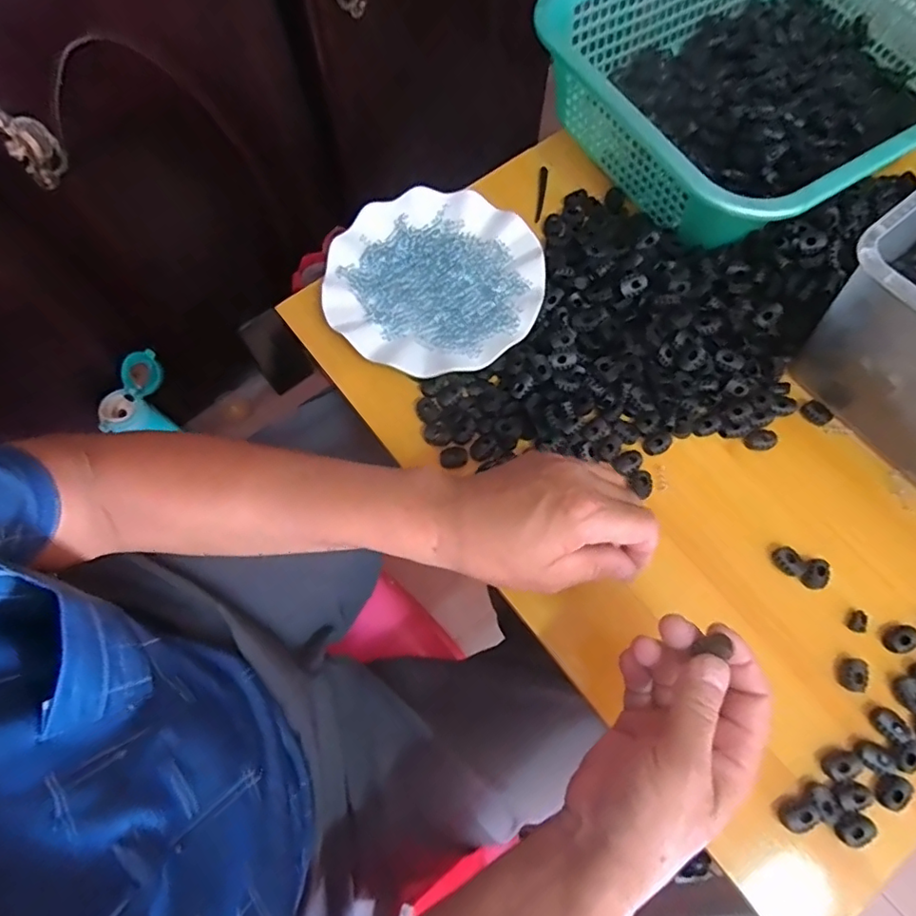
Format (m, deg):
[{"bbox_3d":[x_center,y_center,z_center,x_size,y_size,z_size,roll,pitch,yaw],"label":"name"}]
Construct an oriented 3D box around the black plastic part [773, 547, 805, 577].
[{"bbox_3d":[0.243,0.075,0.408,0.016,0.008,0.020,-36,75,-11],"label":"black plastic part"}]

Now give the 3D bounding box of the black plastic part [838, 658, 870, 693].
[{"bbox_3d":[0.273,0.149,0.381,0.018,0.010,0.023,31,75,10],"label":"black plastic part"}]

